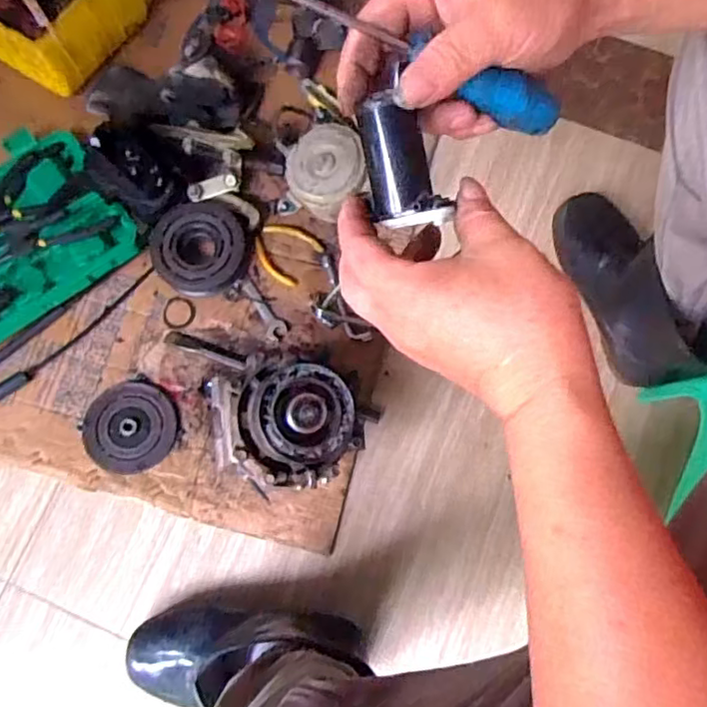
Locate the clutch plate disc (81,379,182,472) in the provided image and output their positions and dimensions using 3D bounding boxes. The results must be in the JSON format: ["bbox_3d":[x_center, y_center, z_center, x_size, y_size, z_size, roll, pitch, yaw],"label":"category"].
[{"bbox_3d":[-0.258,0.084,0.678,0.098,0.019,0.103,0,76,-1],"label":"clutch plate disc"}]

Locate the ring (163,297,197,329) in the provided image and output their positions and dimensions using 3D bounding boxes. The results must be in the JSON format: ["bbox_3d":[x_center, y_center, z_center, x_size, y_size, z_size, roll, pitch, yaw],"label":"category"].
[{"bbox_3d":[-0.215,-0.050,0.727,0.039,0.004,0.040,0,76,-1],"label":"ring"}]

